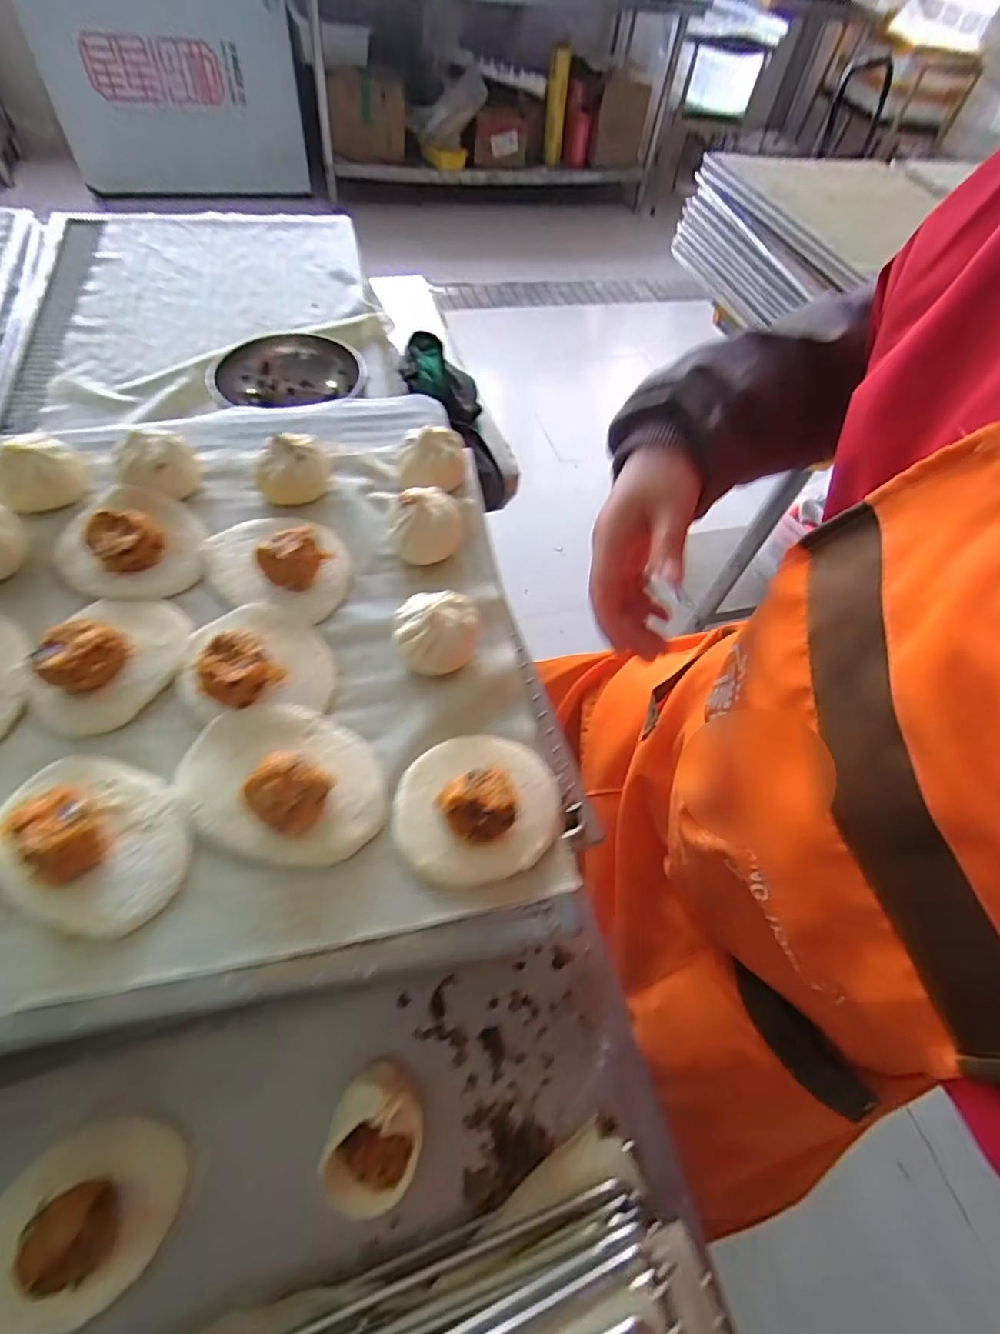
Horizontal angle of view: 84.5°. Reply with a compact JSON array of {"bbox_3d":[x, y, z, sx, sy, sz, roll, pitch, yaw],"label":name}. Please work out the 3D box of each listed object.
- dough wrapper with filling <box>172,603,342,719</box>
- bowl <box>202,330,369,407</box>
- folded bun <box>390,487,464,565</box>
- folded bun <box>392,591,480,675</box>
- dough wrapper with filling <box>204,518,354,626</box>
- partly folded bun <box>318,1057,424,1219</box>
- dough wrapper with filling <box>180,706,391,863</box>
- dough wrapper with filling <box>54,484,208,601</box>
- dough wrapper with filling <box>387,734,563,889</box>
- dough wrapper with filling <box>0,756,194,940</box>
[{"bbox_3d":[-0.153,-0.012,0.342,0.088,0.028,0.079,-7,59,-11],"label":"dough wrapper with filling"},{"bbox_3d":[-0.216,-0.290,0.577,0.144,0.057,0.144,3,58,-5],"label":"bowl"},{"bbox_3d":[-0.054,-0.104,0.407,0.052,0.046,0.046,-4,62,-13],"label":"folded bun"},{"bbox_3d":[-0.040,-0.021,0.357,0.053,0.042,0.051,-1,61,-11],"label":"folded bun"},{"bbox_3d":[-0.157,-0.085,0.388,0.106,0.032,0.086,13,58,1],"label":"dough wrapper with filling"},{"bbox_3d":[-0.073,0.277,0.326,0.053,0.044,0.072,14,58,1],"label":"partly folded bun"},{"bbox_3d":[-0.121,0.057,0.302,0.114,0.034,0.085,15,58,2],"label":"dough wrapper with filling"},{"bbox_3d":[-0.260,-0.091,0.382,0.095,0.031,0.087,-1,58,-8],"label":"dough wrapper with filling"},{"bbox_3d":[-0.013,0.071,0.305,0.093,0.031,0.082,-13,61,-15],"label":"dough wrapper with filling"},{"bbox_3d":[-0.213,0.082,0.277,0.101,0.030,0.080,16,58,3],"label":"dough wrapper with filling"}]

